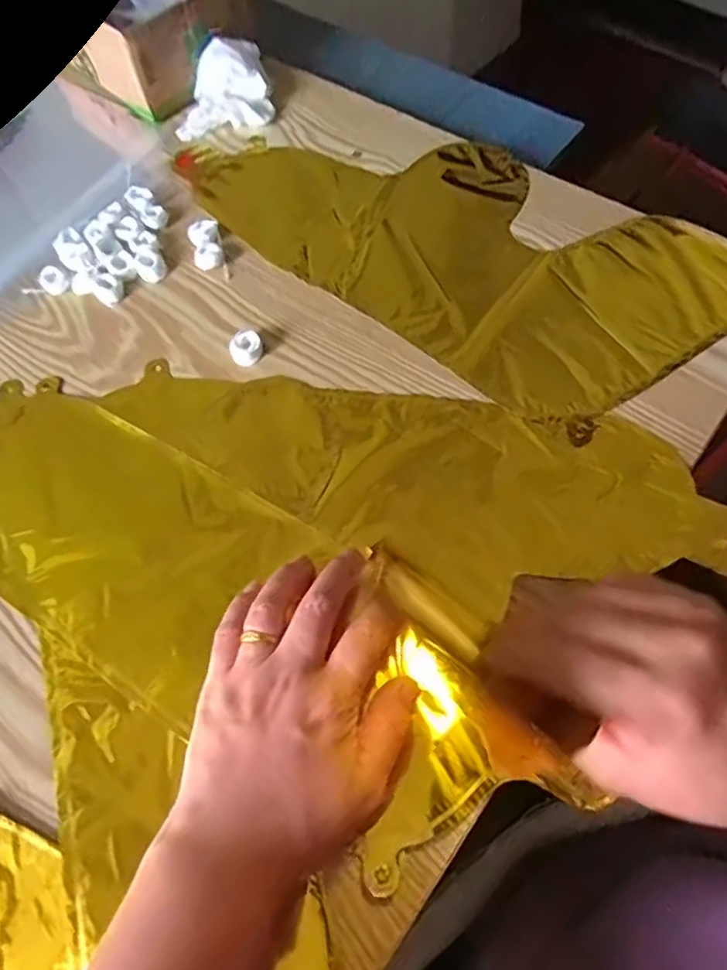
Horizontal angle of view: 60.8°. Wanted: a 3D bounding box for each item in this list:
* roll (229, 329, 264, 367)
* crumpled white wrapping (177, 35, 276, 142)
[{"bbox_3d":[-0.077,-0.090,0.406,0.022,0.011,0.022,-2,62,3],"label":"roll"},{"bbox_3d":[-0.119,-0.332,0.516,0.081,0.037,0.069,-9,62,-1],"label":"crumpled white wrapping"}]

